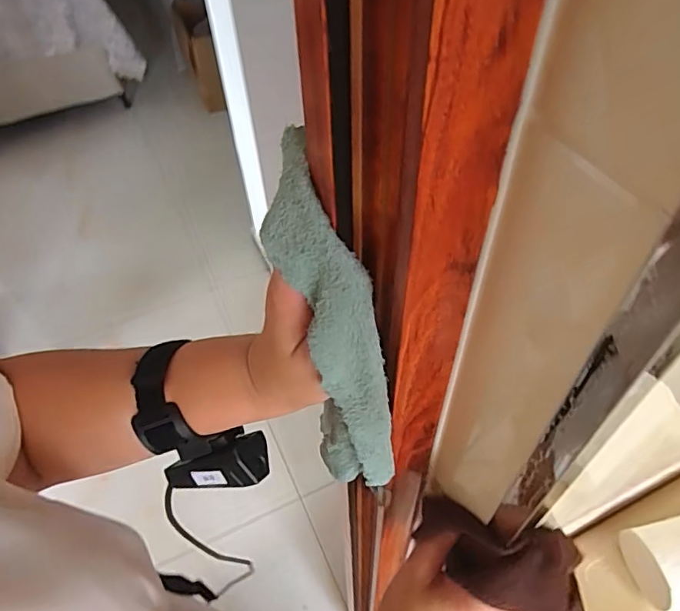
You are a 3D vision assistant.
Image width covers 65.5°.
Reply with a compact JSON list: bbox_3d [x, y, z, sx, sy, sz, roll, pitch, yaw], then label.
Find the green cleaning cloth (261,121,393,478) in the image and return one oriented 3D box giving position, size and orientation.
[{"bbox_3d":[-0.001,0.027,0.279,0.031,0.219,0.047,-25,38,-18],"label":"green cleaning cloth"}]

